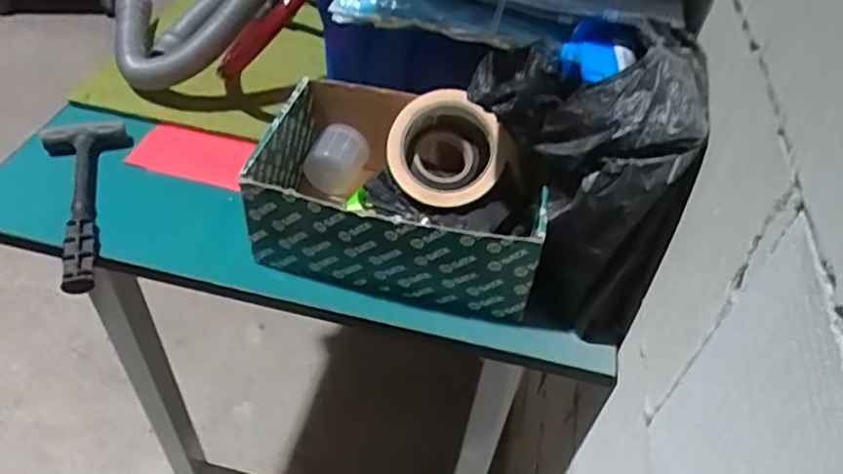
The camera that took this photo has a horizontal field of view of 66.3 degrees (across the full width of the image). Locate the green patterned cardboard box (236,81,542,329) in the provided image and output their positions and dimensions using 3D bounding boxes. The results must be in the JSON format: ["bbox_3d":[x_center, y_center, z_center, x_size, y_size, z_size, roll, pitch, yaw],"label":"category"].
[{"bbox_3d":[-0.015,-0.039,0.585,0.240,0.102,0.179,10,46,4],"label":"green patterned cardboard box"}]

